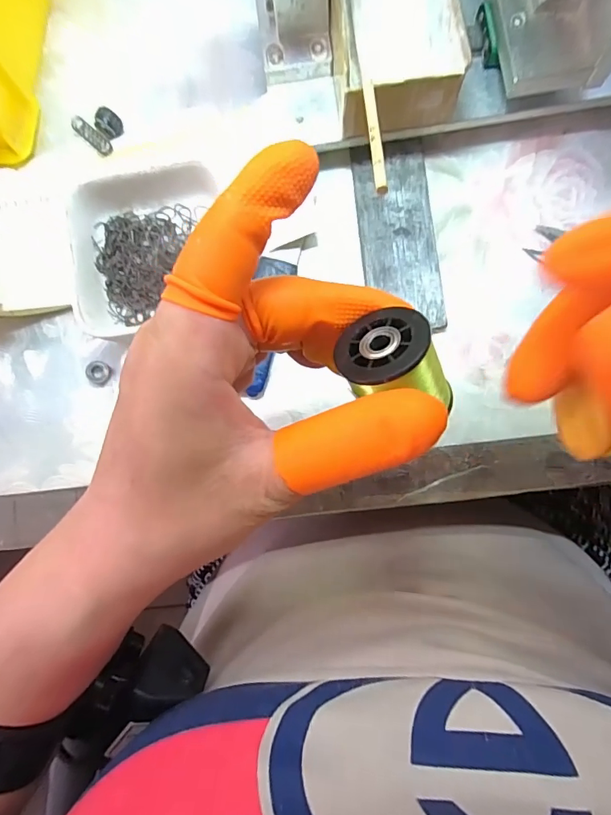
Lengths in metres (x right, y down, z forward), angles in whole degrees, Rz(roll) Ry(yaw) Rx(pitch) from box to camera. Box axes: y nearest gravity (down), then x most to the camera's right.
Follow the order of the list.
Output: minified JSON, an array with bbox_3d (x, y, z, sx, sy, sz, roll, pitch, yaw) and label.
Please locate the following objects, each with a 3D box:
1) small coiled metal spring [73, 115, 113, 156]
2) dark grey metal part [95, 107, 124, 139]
[{"bbox_3d":[-0.118,-0.151,0.254,0.027,0.006,0.007,42,89,7],"label":"small coiled metal spring"},{"bbox_3d":[-0.108,-0.156,0.251,0.011,0.011,0.012,0,84,4],"label":"dark grey metal part"}]

